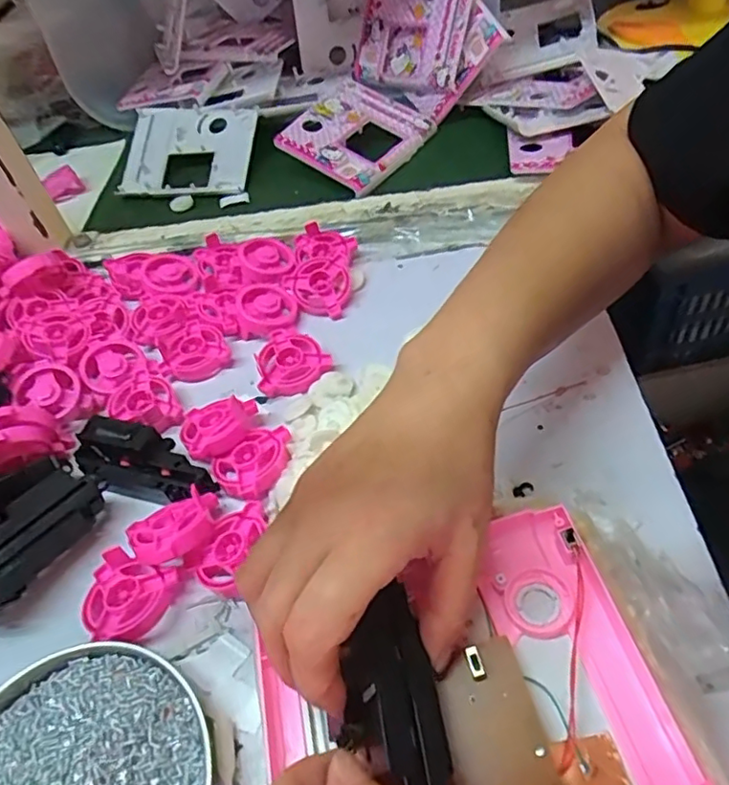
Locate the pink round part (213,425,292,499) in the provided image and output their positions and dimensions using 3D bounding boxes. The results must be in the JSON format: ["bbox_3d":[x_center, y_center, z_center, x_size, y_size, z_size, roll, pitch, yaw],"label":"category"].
[{"bbox_3d":[-0.070,0.044,0.389,0.053,0.016,0.041,-39,54,-22],"label":"pink round part"}]

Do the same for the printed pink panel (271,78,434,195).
[{"bbox_3d":[-0.011,-0.266,0.617,0.117,0.011,0.147,32,60,14],"label":"printed pink panel"}]

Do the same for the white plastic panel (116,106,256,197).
[{"bbox_3d":[-0.190,-0.267,0.652,0.144,0.008,0.119,1,66,10],"label":"white plastic panel"}]

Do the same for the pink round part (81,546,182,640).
[{"bbox_3d":[-0.135,0.117,0.339,0.054,0.016,0.045,10,52,18],"label":"pink round part"}]

